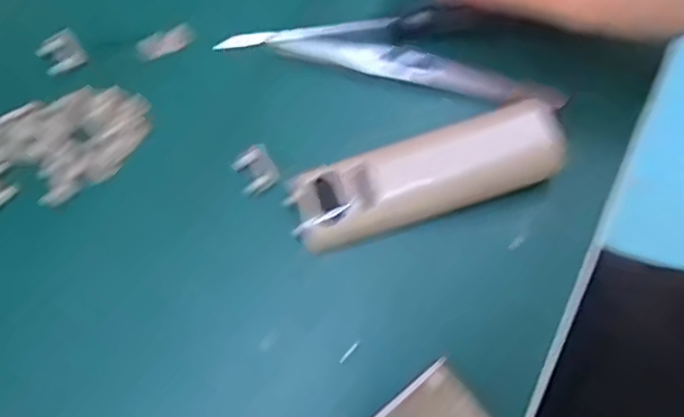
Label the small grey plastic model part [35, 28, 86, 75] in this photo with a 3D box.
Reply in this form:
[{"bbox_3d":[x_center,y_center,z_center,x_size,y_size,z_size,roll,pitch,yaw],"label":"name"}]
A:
[{"bbox_3d":[-0.128,-0.071,0.272,0.018,0.007,0.016,-37,75,-10],"label":"small grey plastic model part"}]

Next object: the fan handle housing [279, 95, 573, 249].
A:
[{"bbox_3d":[0.033,-0.015,0.236,0.106,0.020,0.032,-17,72,-4],"label":"fan handle housing"}]

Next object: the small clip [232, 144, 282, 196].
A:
[{"bbox_3d":[-0.037,-0.017,0.253,0.017,0.009,0.020,-30,74,-8],"label":"small clip"}]

